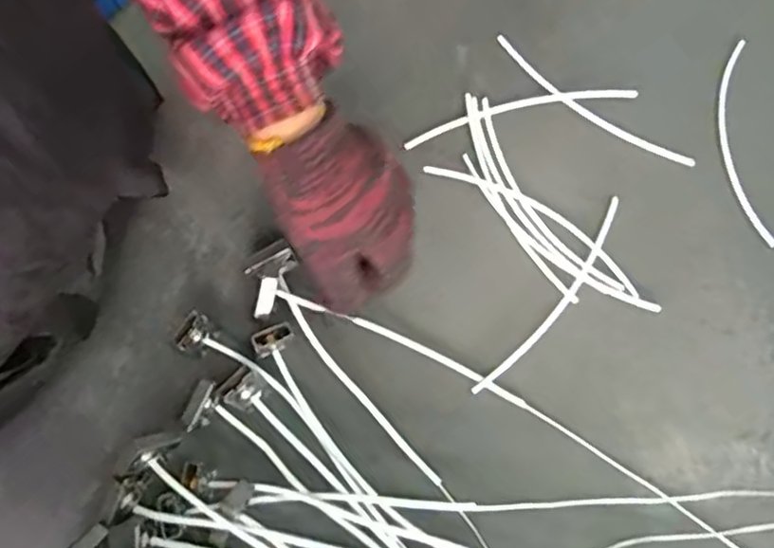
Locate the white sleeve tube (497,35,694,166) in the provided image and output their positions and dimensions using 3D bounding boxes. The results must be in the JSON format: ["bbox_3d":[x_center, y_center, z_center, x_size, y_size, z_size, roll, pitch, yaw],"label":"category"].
[{"bbox_3d":[0.160,-0.135,0.521,0.184,0.008,0.020,38,78,9],"label":"white sleeve tube"}]

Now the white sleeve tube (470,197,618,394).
[{"bbox_3d":[0.123,0.017,0.471,0.019,0.009,0.183,38,78,9],"label":"white sleeve tube"}]

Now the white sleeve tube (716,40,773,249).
[{"bbox_3d":[0.278,-0.107,0.511,0.030,0.007,0.178,1,75,0],"label":"white sleeve tube"}]

